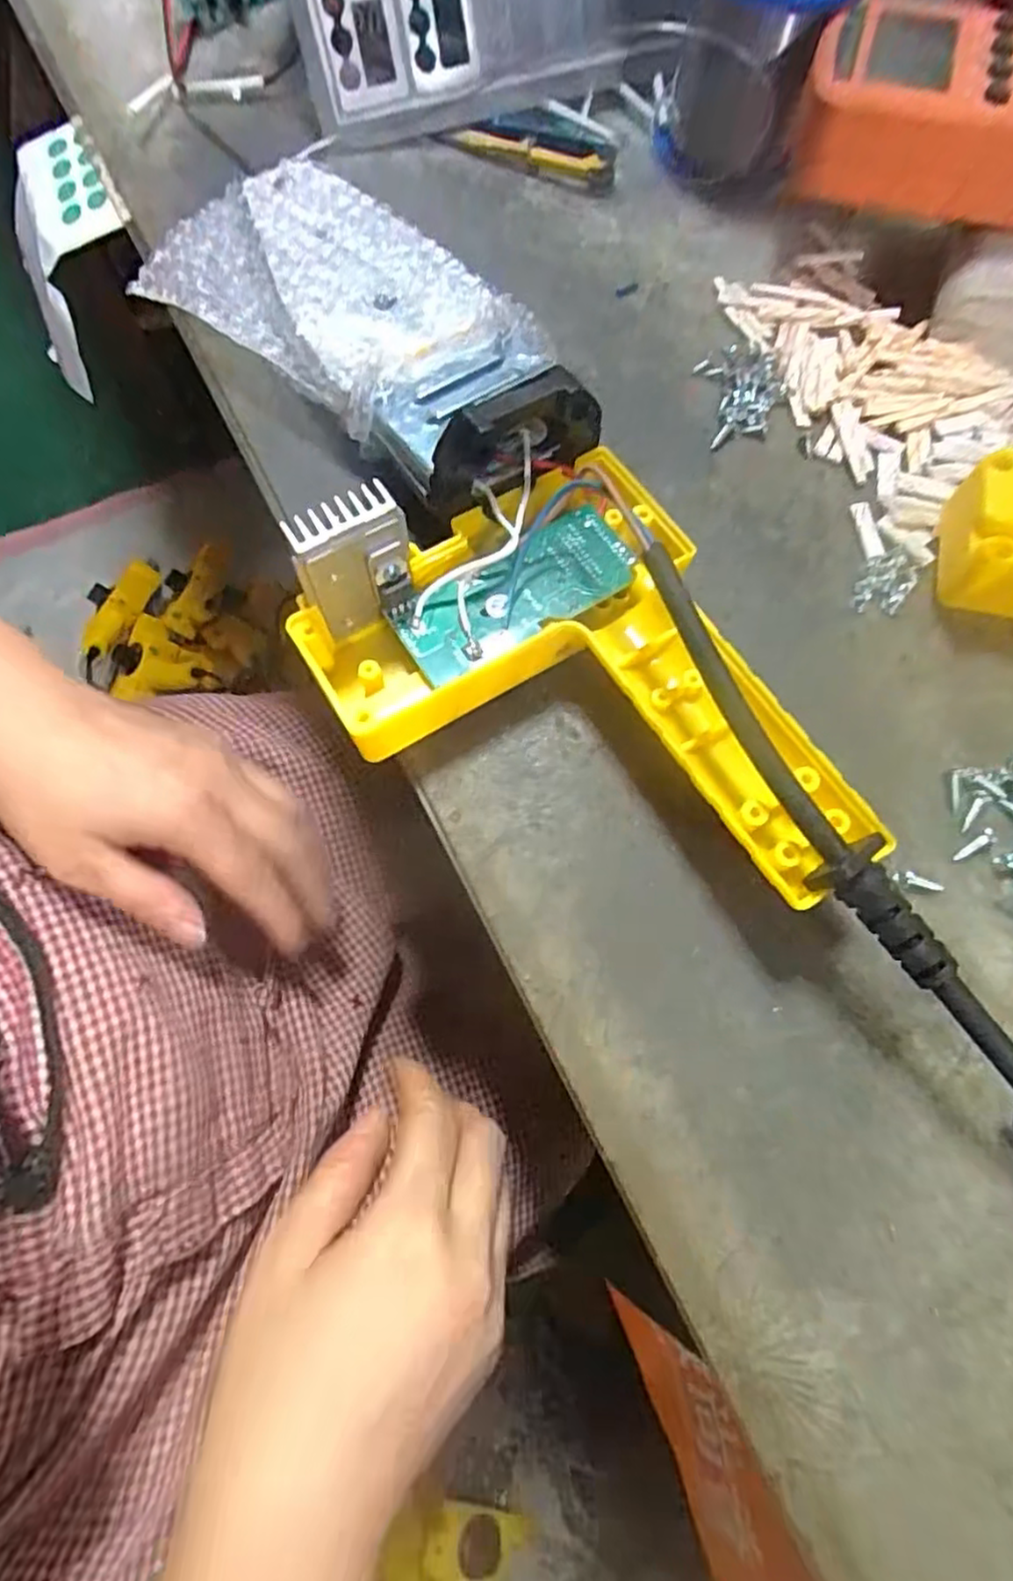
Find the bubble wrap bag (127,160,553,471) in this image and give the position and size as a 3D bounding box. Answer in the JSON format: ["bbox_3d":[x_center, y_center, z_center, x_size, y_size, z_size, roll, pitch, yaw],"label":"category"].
[{"bbox_3d":[-0.058,-0.173,0.250,0.146,0.037,0.079,41,75,11],"label":"bubble wrap bag"}]

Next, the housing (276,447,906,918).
[{"bbox_3d":[0.029,-0.049,0.204,0.163,0.051,0.116,22,72,5],"label":"housing"}]

